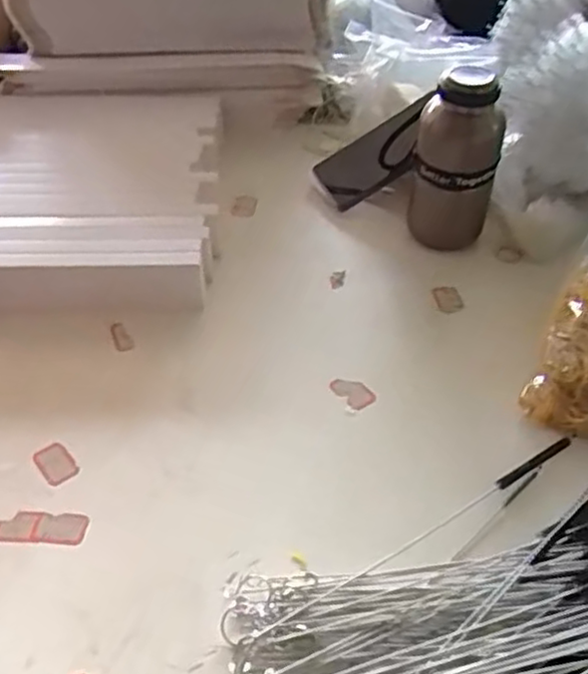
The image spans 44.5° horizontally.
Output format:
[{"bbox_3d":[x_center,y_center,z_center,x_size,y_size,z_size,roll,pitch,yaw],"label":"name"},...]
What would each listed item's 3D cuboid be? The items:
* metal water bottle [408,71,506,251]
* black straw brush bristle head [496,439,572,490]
[{"bbox_3d":[0.151,-0.160,0.679,0.078,0.178,0.067,8,45,8],"label":"metal water bottle"},{"bbox_3d":[0.176,0.093,0.528,0.076,0.011,0.007,-26,48,-23],"label":"black straw brush bristle head"}]

